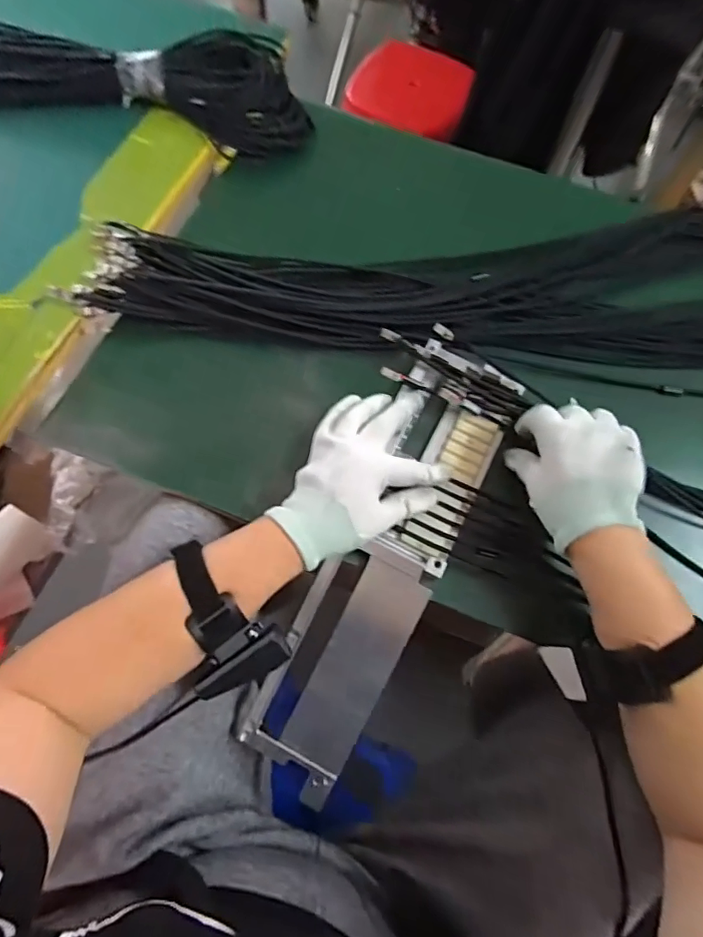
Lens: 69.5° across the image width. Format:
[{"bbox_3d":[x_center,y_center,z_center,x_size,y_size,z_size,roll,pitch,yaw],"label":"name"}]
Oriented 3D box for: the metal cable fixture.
[{"bbox_3d":[0.028,0.071,0.429,0.101,0.044,0.395,25,80,7],"label":"metal cable fixture"}]

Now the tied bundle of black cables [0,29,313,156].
[{"bbox_3d":[-0.416,-0.444,0.568,0.730,0.058,0.164,1,69,-2],"label":"tied bundle of black cables"}]

